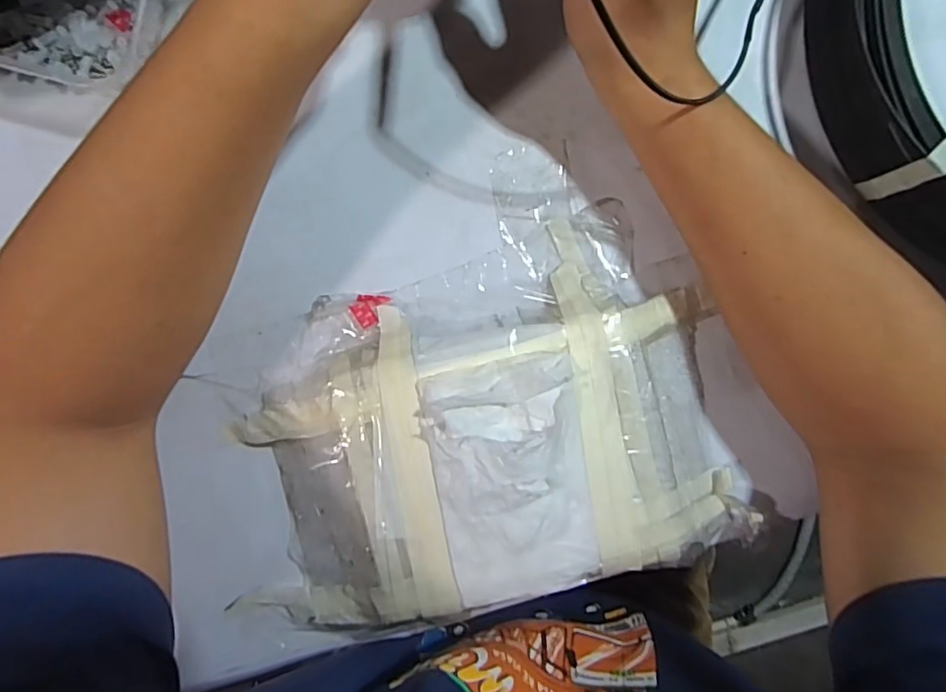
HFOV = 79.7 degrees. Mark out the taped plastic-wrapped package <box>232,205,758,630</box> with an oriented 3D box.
[{"bbox_3d":[-0.002,0.041,0.308,0.237,0.055,0.195,-12,93,-1],"label":"taped plastic-wrapped package"}]

